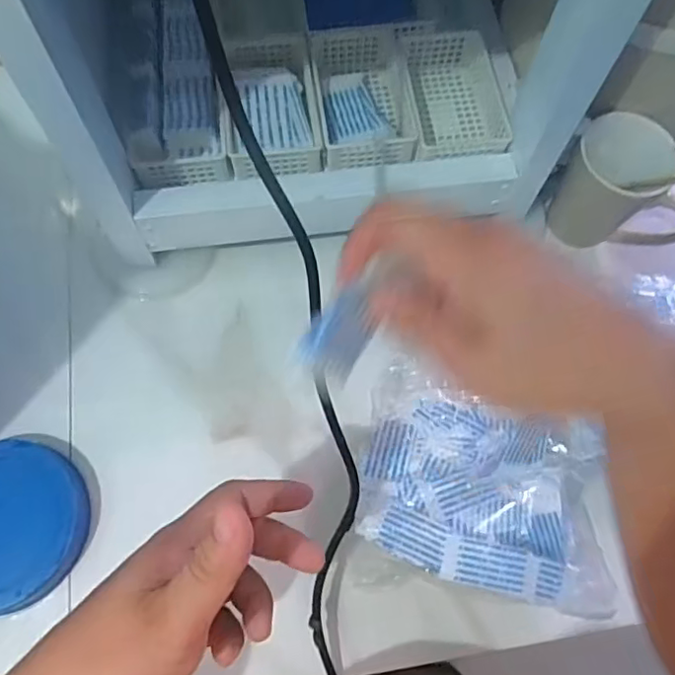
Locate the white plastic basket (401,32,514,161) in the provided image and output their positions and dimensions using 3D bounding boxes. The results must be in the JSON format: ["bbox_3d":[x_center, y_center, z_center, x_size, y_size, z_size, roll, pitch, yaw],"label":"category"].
[{"bbox_3d":[0.103,-0.207,0.511,0.083,0.038,0.120,-3,70,-4],"label":"white plastic basket"}]

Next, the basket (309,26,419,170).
[{"bbox_3d":[0.022,-0.203,0.504,0.078,0.041,0.129,-7,70,-5],"label":"basket"}]

